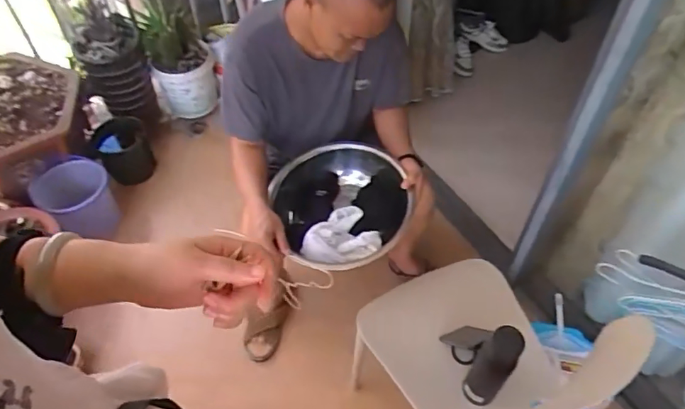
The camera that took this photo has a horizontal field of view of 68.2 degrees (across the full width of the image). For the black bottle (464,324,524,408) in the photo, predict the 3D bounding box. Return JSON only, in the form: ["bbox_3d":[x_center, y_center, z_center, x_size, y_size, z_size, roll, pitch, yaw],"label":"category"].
[{"bbox_3d":[0.274,0.301,0.935,0.062,0.213,0.075,30,59,22],"label":"black bottle"}]

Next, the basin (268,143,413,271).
[{"bbox_3d":[-0.002,0.015,1.273,0.309,0.137,0.345,-15,53,-9],"label":"basin"}]

